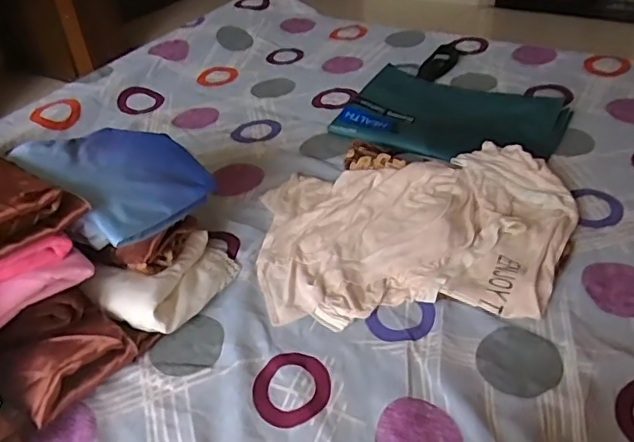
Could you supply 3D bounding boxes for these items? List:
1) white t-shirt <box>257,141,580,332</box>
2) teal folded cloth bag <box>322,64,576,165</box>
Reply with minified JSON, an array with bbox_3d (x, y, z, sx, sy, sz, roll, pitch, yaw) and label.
[{"bbox_3d":[0.143,0.009,0.821,0.447,0.043,0.313,-3,38,2],"label":"white t-shirt"},{"bbox_3d":[0.247,-0.200,1.060,0.381,0.034,0.264,16,43,25],"label":"teal folded cloth bag"}]

